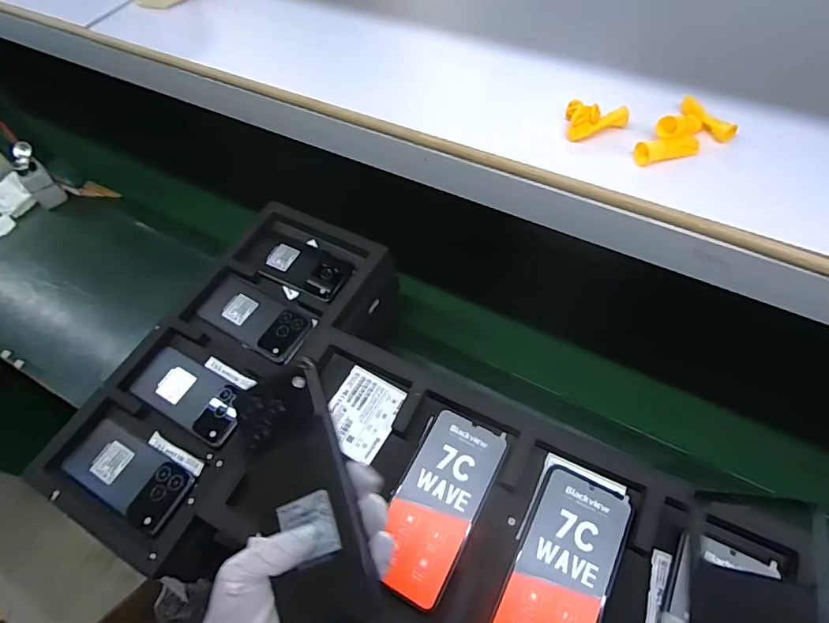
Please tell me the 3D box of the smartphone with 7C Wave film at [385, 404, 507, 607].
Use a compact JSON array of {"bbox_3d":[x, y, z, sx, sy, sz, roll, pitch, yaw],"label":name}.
[{"bbox_3d":[0.020,0.171,0.438,0.074,0.011,0.158,23,62,18],"label":"smartphone with 7C Wave film"}]

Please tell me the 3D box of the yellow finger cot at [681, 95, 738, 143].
[{"bbox_3d":[0.273,-0.180,0.454,0.012,0.015,0.062,-24,59,-11],"label":"yellow finger cot"}]

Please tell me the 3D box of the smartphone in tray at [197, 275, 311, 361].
[{"bbox_3d":[-0.222,0.006,0.671,0.174,0.012,0.079,27,64,19],"label":"smartphone in tray"}]

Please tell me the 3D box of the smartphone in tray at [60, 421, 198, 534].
[{"bbox_3d":[-0.335,0.189,0.569,0.155,0.011,0.075,25,63,18],"label":"smartphone in tray"}]

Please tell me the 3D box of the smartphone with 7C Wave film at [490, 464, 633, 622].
[{"bbox_3d":[0.121,0.216,0.399,0.074,0.005,0.163,23,62,17],"label":"smartphone with 7C Wave film"}]

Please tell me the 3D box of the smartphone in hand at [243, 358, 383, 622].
[{"bbox_3d":[-0.073,0.118,0.319,0.073,0.015,0.161,-28,69,17],"label":"smartphone in hand"}]

